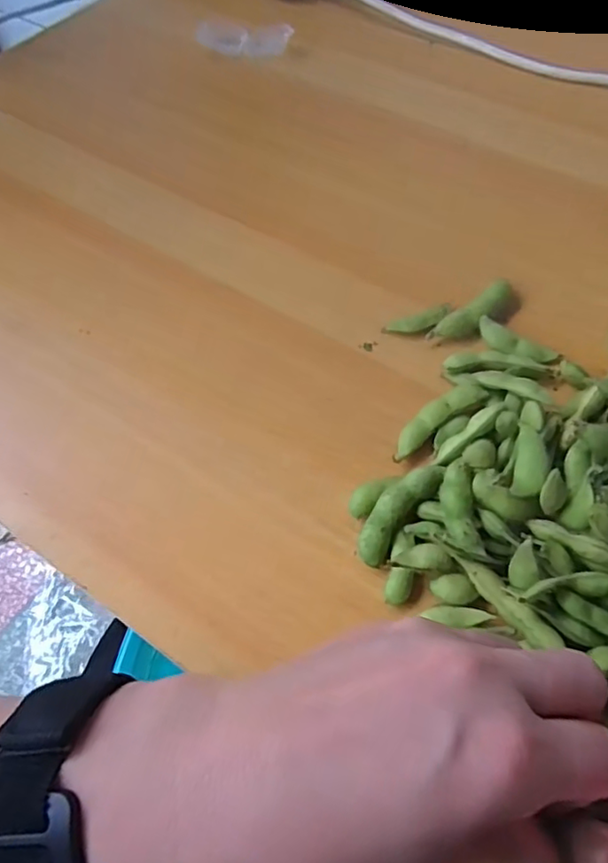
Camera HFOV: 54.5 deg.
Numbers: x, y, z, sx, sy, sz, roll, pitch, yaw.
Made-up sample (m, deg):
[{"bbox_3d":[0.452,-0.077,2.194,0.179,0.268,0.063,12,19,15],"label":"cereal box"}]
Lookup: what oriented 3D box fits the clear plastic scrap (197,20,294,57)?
[{"bbox_3d":[-0.050,-0.320,0.479,0.076,0.004,0.047,8,60,6],"label":"clear plastic scrap"}]

